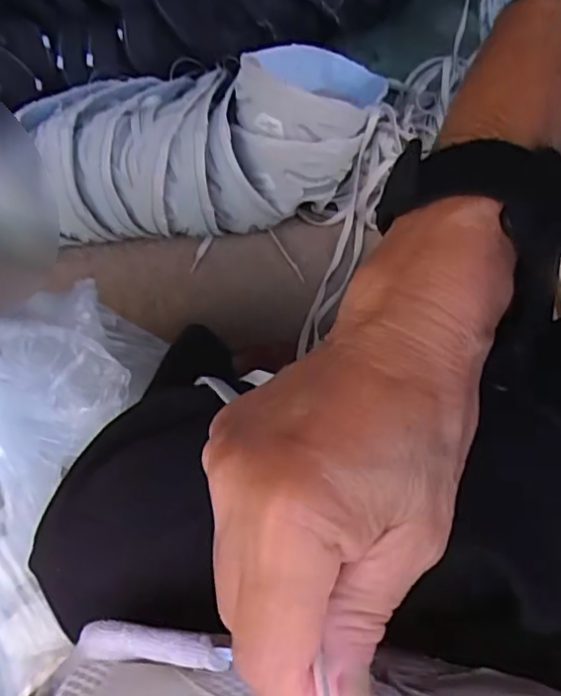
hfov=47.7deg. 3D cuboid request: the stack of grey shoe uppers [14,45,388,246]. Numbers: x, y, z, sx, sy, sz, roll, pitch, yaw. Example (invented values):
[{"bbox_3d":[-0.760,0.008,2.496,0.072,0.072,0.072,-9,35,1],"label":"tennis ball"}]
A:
[{"bbox_3d":[-0.068,-0.220,0.651,0.376,0.114,0.180,-10,62,-3],"label":"stack of grey shoe uppers"}]

